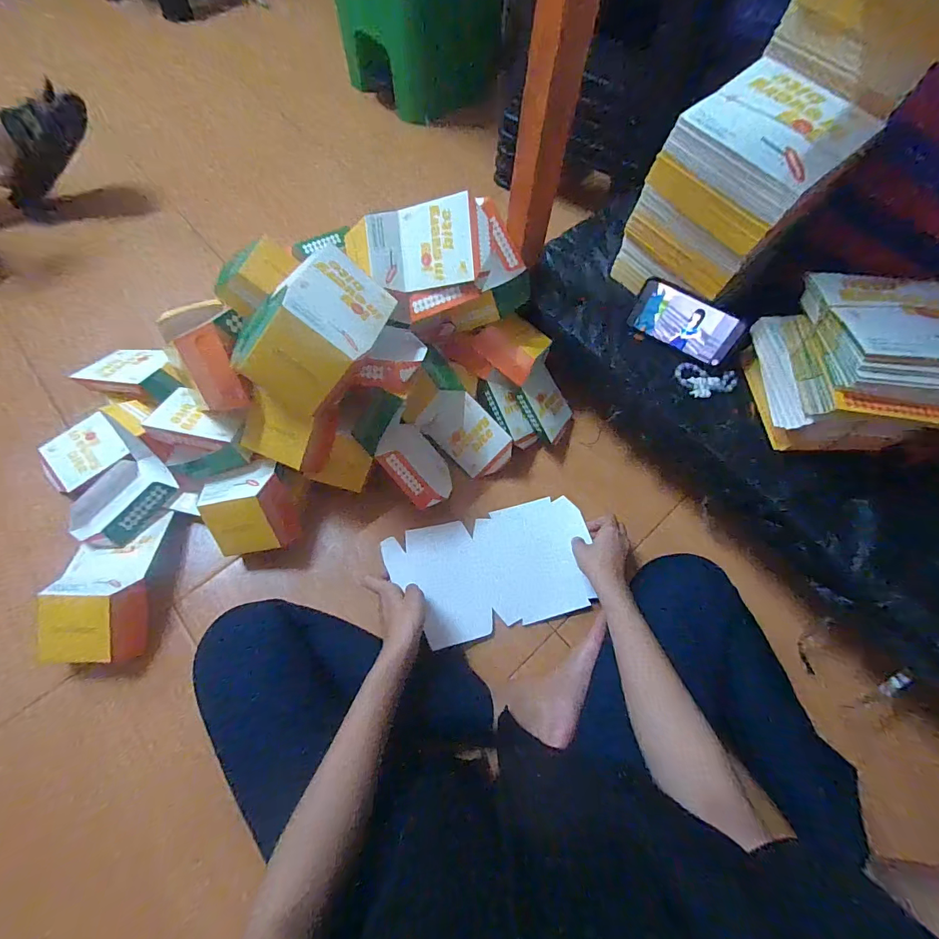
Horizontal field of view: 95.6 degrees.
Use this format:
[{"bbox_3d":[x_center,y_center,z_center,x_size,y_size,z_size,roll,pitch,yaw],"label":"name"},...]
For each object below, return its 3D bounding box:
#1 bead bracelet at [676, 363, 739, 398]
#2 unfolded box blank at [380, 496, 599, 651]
[{"bbox_3d":[0.360,-0.133,0.645,0.088,0.013,0.057,9,65,1],"label":"bead bracelet"},{"bbox_3d":[0.038,0.151,0.651,0.301,0.031,0.174,-13,67,-9],"label":"unfolded box blank"}]

